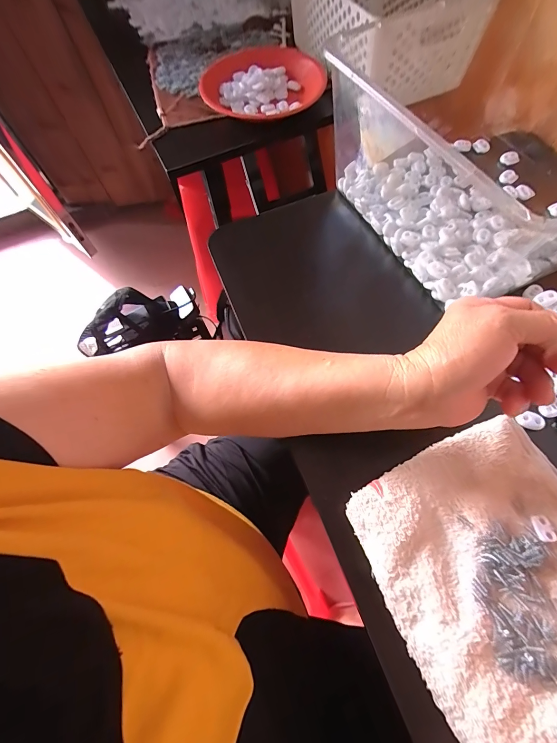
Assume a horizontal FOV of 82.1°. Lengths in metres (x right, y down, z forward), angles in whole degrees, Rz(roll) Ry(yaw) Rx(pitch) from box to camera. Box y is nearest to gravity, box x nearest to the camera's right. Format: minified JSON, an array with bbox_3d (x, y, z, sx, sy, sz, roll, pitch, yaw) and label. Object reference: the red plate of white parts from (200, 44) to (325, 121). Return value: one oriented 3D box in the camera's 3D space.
[{"bbox_3d":[-0.028,-0.469,0.516,0.185,0.034,0.198,-1,65,3],"label":"red plate of white parts"}]

